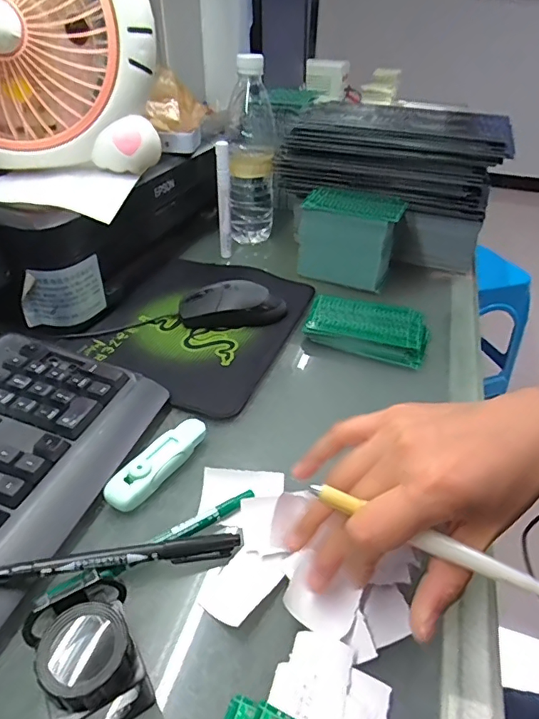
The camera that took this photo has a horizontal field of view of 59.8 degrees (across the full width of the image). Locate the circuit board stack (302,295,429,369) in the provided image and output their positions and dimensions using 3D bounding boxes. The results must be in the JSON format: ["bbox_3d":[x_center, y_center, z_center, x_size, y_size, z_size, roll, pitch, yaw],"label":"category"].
[{"bbox_3d":[0.101,-0.032,0.489,0.122,0.026,0.074,16,40,18],"label":"circuit board stack"}]

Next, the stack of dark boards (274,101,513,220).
[{"bbox_3d":[0.155,-0.266,0.604,0.268,0.094,0.126,14,39,16],"label":"stack of dark boards"}]

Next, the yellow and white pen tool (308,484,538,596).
[{"bbox_3d":[0.083,0.090,0.224,0.136,0.007,0.007,20,41,14],"label":"yellow and white pen tool"}]

